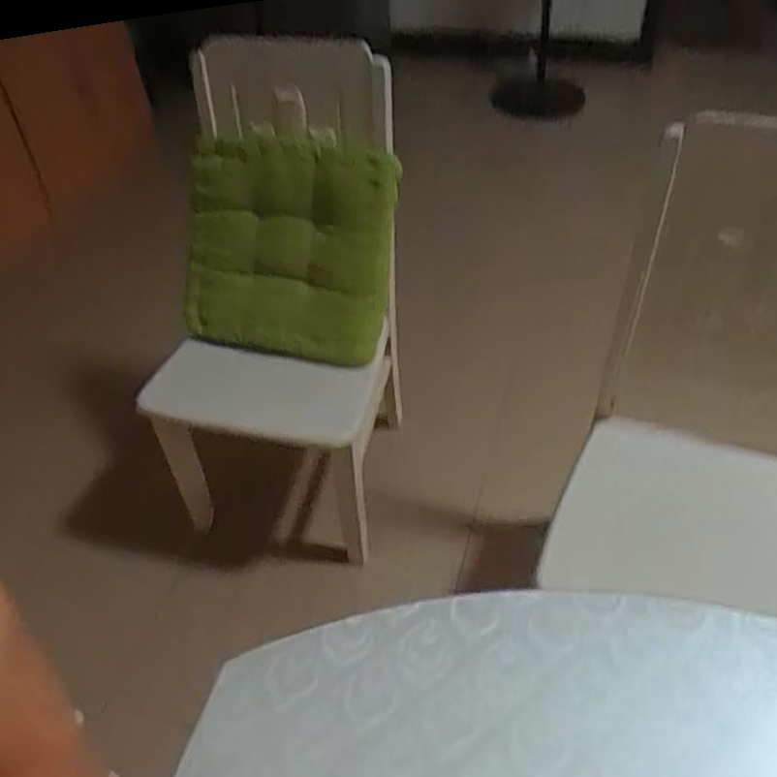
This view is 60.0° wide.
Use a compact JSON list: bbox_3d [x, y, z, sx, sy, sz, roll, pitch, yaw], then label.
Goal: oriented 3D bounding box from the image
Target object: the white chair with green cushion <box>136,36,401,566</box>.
[{"bbox_3d":[-0.210,-0.130,1.342,0.461,0.898,0.485,11,46,16],"label":"white chair with green cushion"}]

